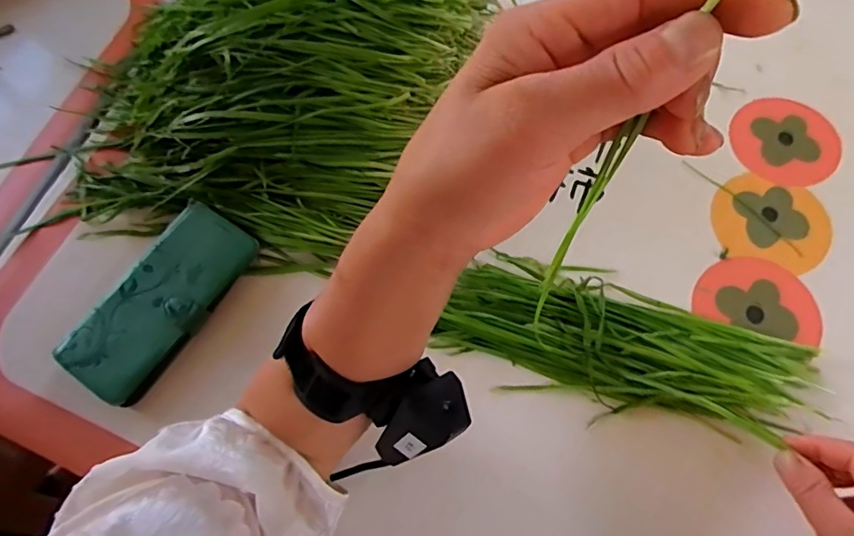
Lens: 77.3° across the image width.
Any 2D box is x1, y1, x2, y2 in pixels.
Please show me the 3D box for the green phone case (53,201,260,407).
[{"bbox_3d":[-0.215,0.025,0.432,0.075,0.018,0.161,30,71,15],"label":"green phone case"}]

